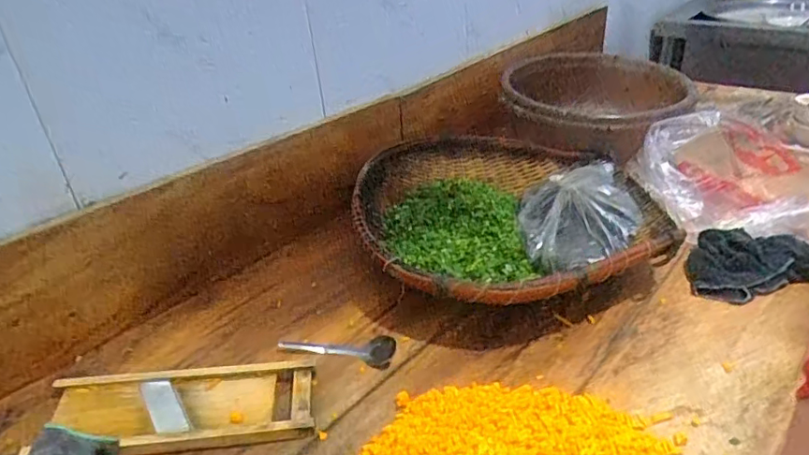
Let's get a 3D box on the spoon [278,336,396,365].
[{"bbox_3d":[-0.084,0.153,0.733,0.153,0.023,0.051,3,32,14],"label":"spoon"}]

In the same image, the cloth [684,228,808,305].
[{"bbox_3d":[0.501,0.043,0.801,0.194,0.030,0.151,-8,31,-4],"label":"cloth"}]

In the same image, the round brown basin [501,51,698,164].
[{"bbox_3d":[0.408,-0.251,1.143,0.379,0.150,0.370,-4,31,2],"label":"round brown basin"}]

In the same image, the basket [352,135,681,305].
[{"bbox_3d":[0.159,-0.024,0.883,0.448,0.128,0.477,-4,31,2],"label":"basket"}]

